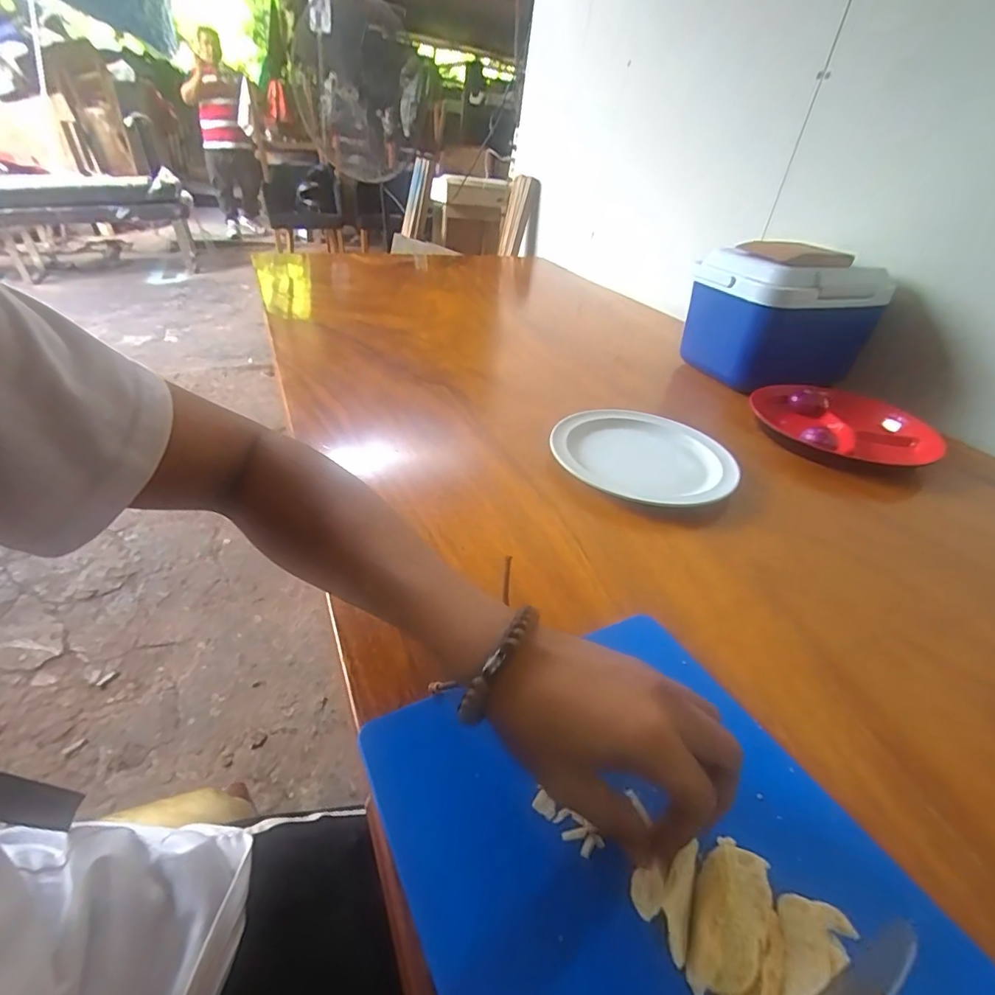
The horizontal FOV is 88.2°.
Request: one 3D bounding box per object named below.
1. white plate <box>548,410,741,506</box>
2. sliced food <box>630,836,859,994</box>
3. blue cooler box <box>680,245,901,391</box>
[{"bbox_3d":[0.174,-0.048,0.620,0.206,0.026,0.203,4,35,-3],"label":"white plate"},{"bbox_3d":[0.128,0.208,0.232,0.125,0.016,0.069,29,41,29],"label":"sliced food"},{"bbox_3d":[0.466,-0.294,0.854,0.260,0.210,0.173,-8,37,-25],"label":"blue cooler box"}]

